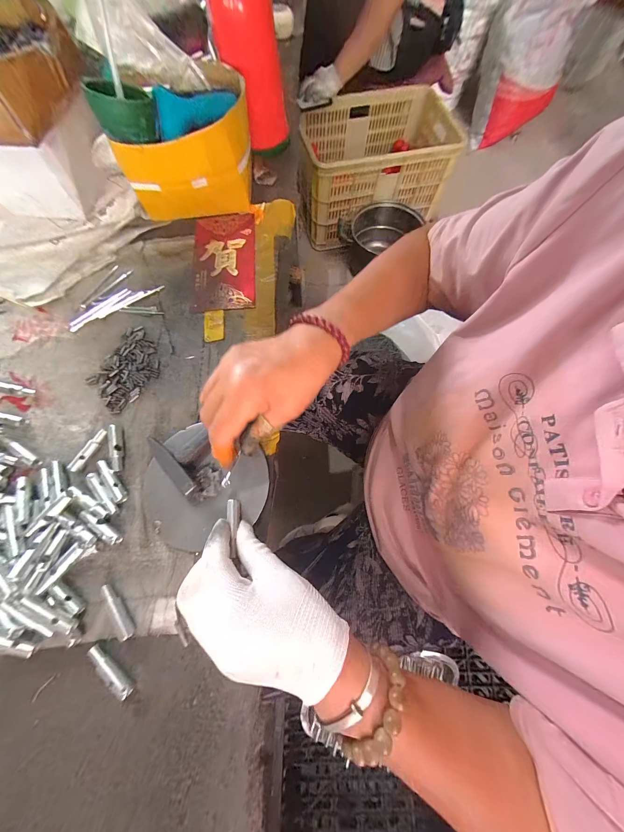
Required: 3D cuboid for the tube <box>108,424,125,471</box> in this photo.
[{"bbox_3d":[-0.215,0.034,0.296,0.010,0.012,0.052,-15,73,-5],"label":"tube"}]

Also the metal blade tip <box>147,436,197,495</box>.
[{"bbox_3d":[-0.143,0.047,0.270,0.077,0.005,0.015,43,64,16],"label":"metal blade tip"}]

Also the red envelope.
[{"bbox_3d":[-0.123,-0.219,0.375,0.086,0.005,0.166,-5,72,-3],"label":"red envelope"}]

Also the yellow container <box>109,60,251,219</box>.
[{"bbox_3d":[-0.165,-0.363,0.368,0.169,0.109,0.132,-6,72,-3],"label":"yellow container"}]

